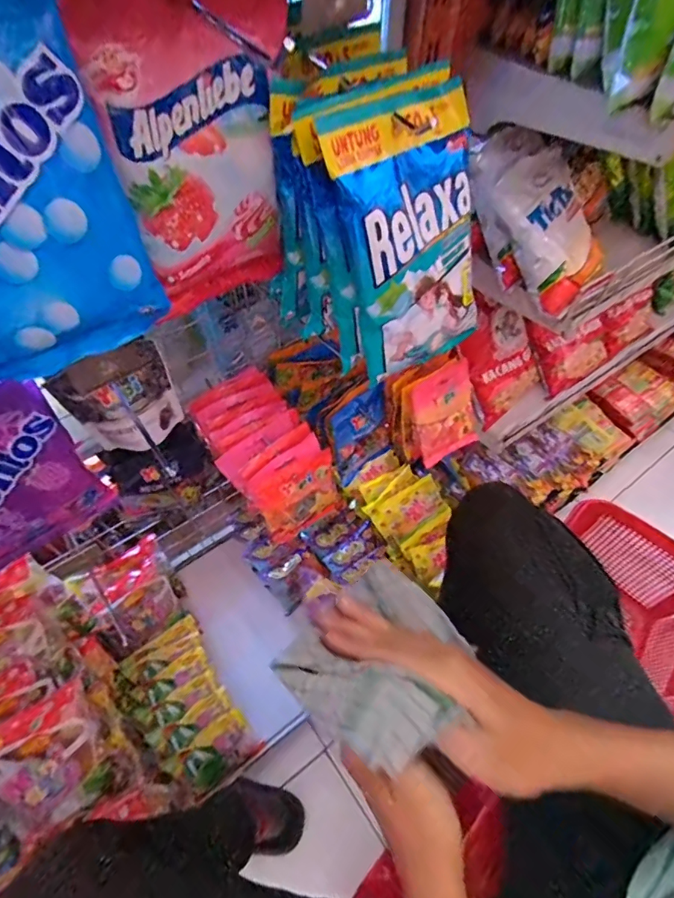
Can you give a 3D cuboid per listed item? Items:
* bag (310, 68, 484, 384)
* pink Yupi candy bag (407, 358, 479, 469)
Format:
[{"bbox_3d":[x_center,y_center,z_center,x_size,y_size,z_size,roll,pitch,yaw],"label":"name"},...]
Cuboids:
[{"bbox_3d":[0.059,-0.161,0.356,0.122,0.189,0.026,-31,33,-21],"label":"bag"},{"bbox_3d":[0.160,-0.051,0.674,0.119,0.138,0.025,-29,27,-25],"label":"pink Yupi candy bag"}]

